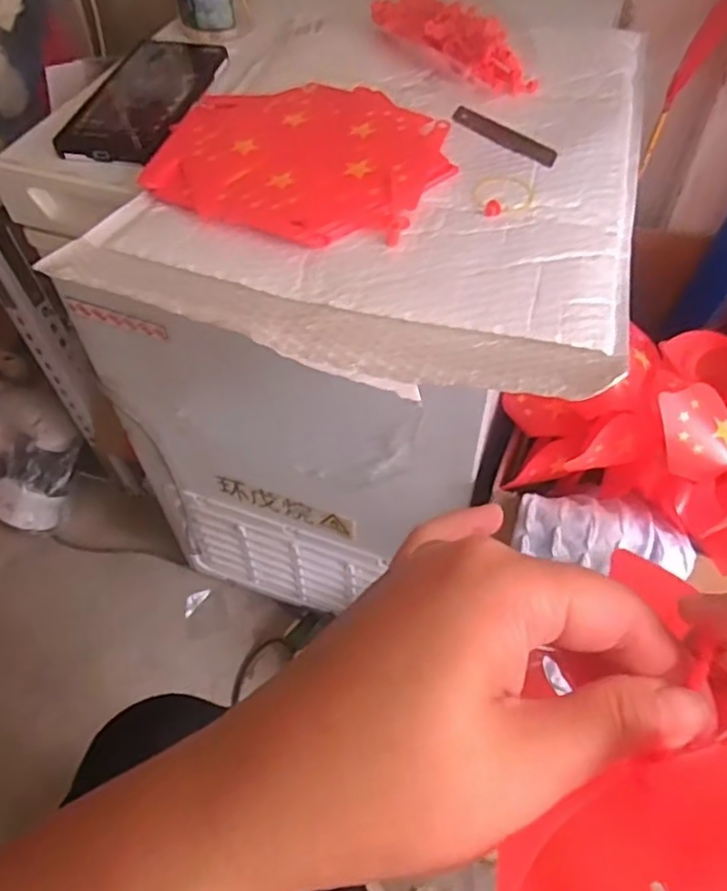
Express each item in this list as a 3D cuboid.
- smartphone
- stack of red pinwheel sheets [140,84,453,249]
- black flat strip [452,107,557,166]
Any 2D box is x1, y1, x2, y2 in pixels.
[{"bbox_3d":[-0.164,-0.264,0.515,0.080,0.016,0.162,8,53,8],"label":"smartphone"},{"bbox_3d":[-0.040,-0.196,0.453,0.184,0.007,0.178,12,53,10],"label":"stack of red pinwheel sheets"},{"bbox_3d":[0.097,-0.219,0.474,0.018,0.008,0.100,-29,57,-20],"label":"black flat strip"}]

